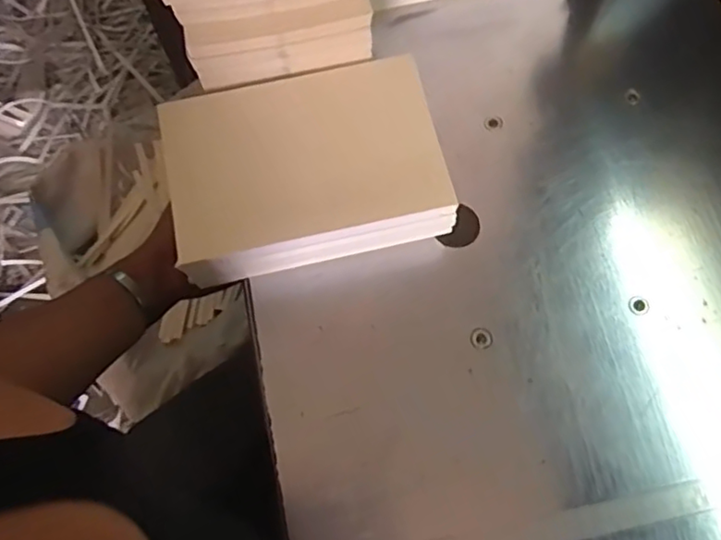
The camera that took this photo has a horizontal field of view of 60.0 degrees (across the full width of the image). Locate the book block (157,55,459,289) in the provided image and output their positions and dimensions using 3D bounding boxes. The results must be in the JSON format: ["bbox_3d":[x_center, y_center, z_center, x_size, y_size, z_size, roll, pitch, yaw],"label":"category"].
[{"bbox_3d":[-0.044,-0.085,0.516,0.212,0.066,0.143,-14,69,-4],"label":"book block"}]

